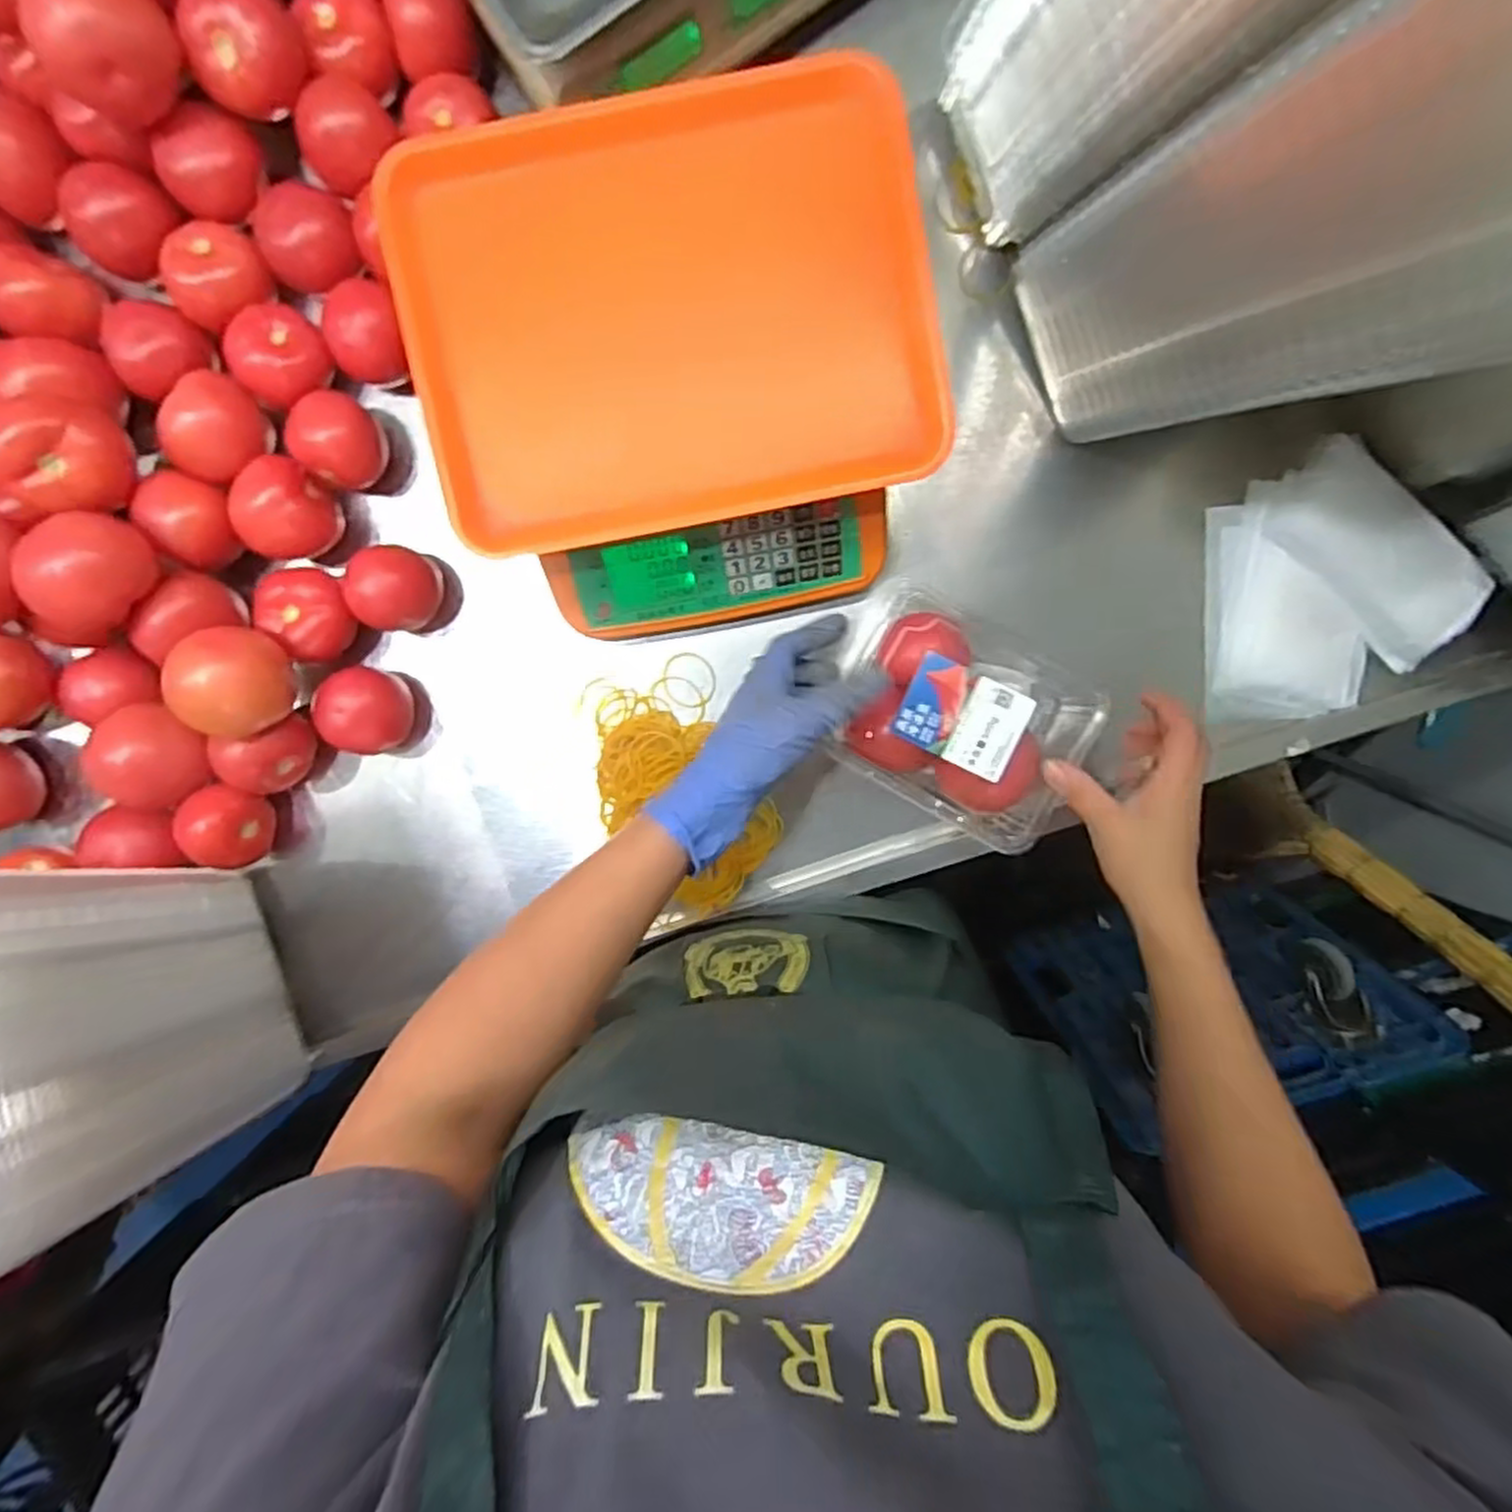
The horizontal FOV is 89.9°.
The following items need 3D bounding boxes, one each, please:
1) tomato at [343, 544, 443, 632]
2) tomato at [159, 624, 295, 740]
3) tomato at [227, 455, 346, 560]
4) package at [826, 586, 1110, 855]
[{"bbox_3d":[-0.257,-0.118,0.535,0.058,0.043,0.058,10,96,-1],"label":"tomato"},{"bbox_3d":[-0.347,-0.048,0.500,0.060,0.059,0.070,-4,96,0],"label":"tomato"},{"bbox_3d":[-0.326,-0.171,0.528,0.062,0.048,0.066,16,96,-2],"label":"tomato"},{"bbox_3d":[0.141,-0.025,0.523,0.169,0.059,0.129,30,95,-3],"label":"package"}]

